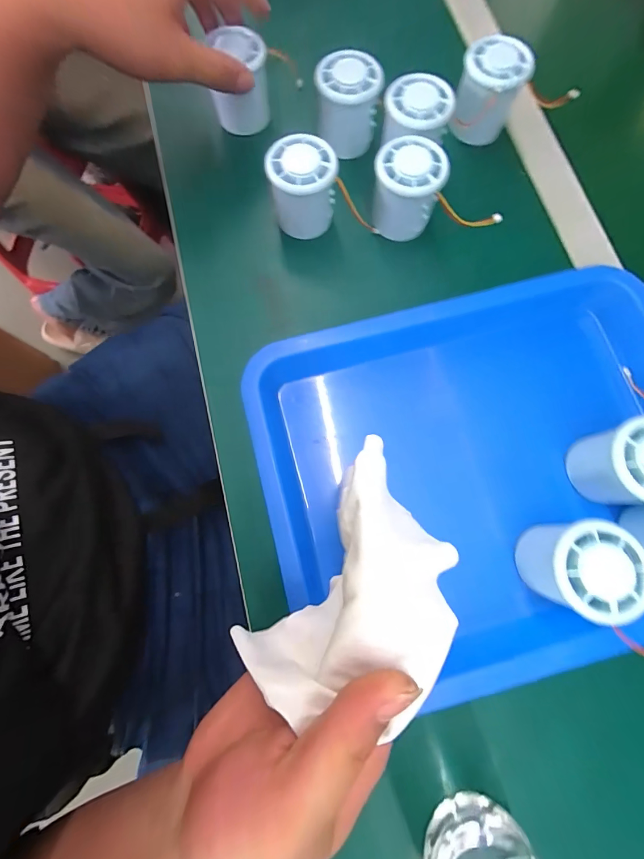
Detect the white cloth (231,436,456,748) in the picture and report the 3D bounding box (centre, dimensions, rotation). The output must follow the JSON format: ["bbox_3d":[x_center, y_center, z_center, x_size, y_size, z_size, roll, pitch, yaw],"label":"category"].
[{"bbox_3d":[0.019,0.076,0.171,0.072,0.057,0.114,34,79,7],"label":"white cloth"}]

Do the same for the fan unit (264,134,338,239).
[{"bbox_3d":[-0.017,-0.207,0.314,0.057,0.058,0.061,-2,77,-1],"label":"fan unit"}]

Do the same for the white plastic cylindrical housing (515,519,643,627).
[{"bbox_3d":[0.166,0.090,0.237,0.057,0.051,0.056,0,77,0],"label":"white plastic cylindrical housing"}]

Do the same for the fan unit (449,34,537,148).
[{"bbox_3d":[0.154,-0.314,0.338,0.059,0.054,0.072,20,77,4],"label":"fan unit"}]

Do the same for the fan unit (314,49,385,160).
[{"bbox_3d":[0.024,-0.299,0.342,0.057,0.067,0.057,-5,77,-1],"label":"fan unit"}]

